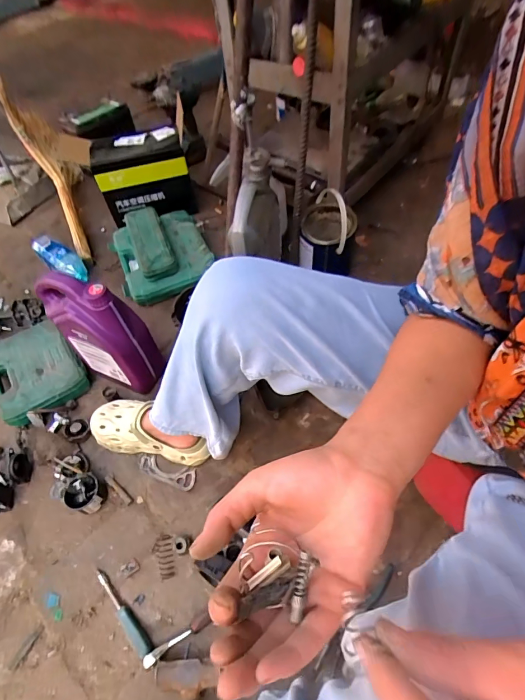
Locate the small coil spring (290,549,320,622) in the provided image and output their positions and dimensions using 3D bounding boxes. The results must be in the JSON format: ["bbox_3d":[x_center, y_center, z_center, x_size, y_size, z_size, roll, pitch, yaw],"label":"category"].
[{"bbox_3d":[0.022,0.132,0.220,0.008,0.005,0.034,11,79,11],"label":"small coil spring"}]

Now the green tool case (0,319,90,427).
[{"bbox_3d":[-0.535,0.047,0.929,0.194,0.052,0.242,-29,57,-16],"label":"green tool case"}]

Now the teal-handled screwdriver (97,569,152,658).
[{"bbox_3d":[-0.235,0.432,0.651,0.020,0.023,0.160,-40,61,-23],"label":"teal-handled screwdriver"}]

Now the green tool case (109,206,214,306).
[{"bbox_3d":[-0.291,-0.283,1.120,0.255,0.106,0.288,-21,55,-11],"label":"green tool case"}]

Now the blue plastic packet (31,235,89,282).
[{"bbox_3d":[-0.576,-0.256,1.123,0.189,0.079,0.075,32,60,5],"label":"blue plastic packet"}]

